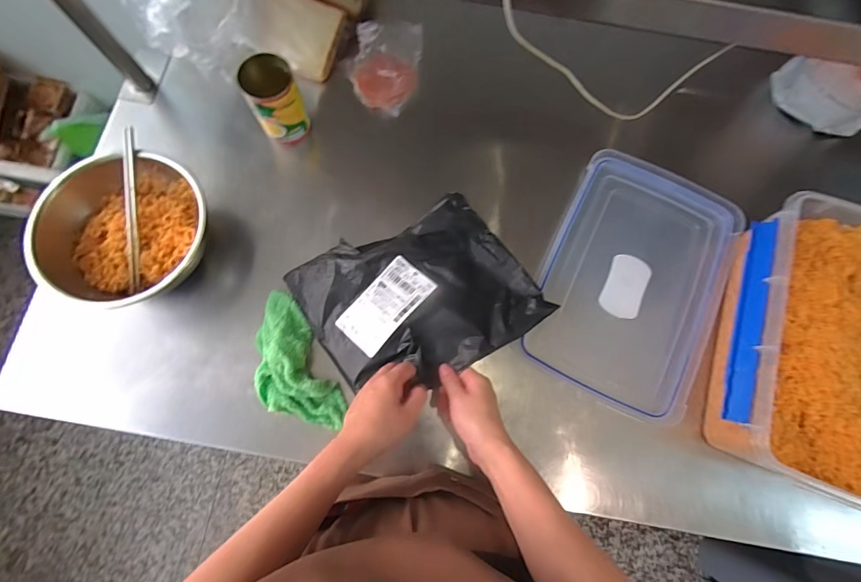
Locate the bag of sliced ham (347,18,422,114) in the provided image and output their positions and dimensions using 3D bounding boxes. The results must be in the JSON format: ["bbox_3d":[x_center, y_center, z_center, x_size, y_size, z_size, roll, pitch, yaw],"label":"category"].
[{"bbox_3d":[-0.067,-0.347,0.621,0.121,0.073,0.109,-7,78,-3],"label":"bag of sliced ham"}]

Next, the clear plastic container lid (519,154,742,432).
[{"bbox_3d":[0.300,-0.023,0.591,0.246,0.023,0.372,25,78,4],"label":"clear plastic container lid"}]

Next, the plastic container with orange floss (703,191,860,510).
[{"bbox_3d":[0.524,0.077,0.521,0.271,0.113,0.363,20,78,3],"label":"plastic container with orange floss"}]

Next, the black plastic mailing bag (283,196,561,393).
[{"bbox_3d":[-0.020,0.005,0.545,0.293,0.057,0.235,-29,80,-8],"label":"black plastic mailing bag"}]

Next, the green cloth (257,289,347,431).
[{"bbox_3d":[-0.190,0.098,0.525,0.091,0.040,0.192,-27,80,-7],"label":"green cloth"}]

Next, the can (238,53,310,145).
[{"bbox_3d":[-0.225,-0.276,0.592,0.070,0.111,0.070,0,77,-2],"label":"can"}]

